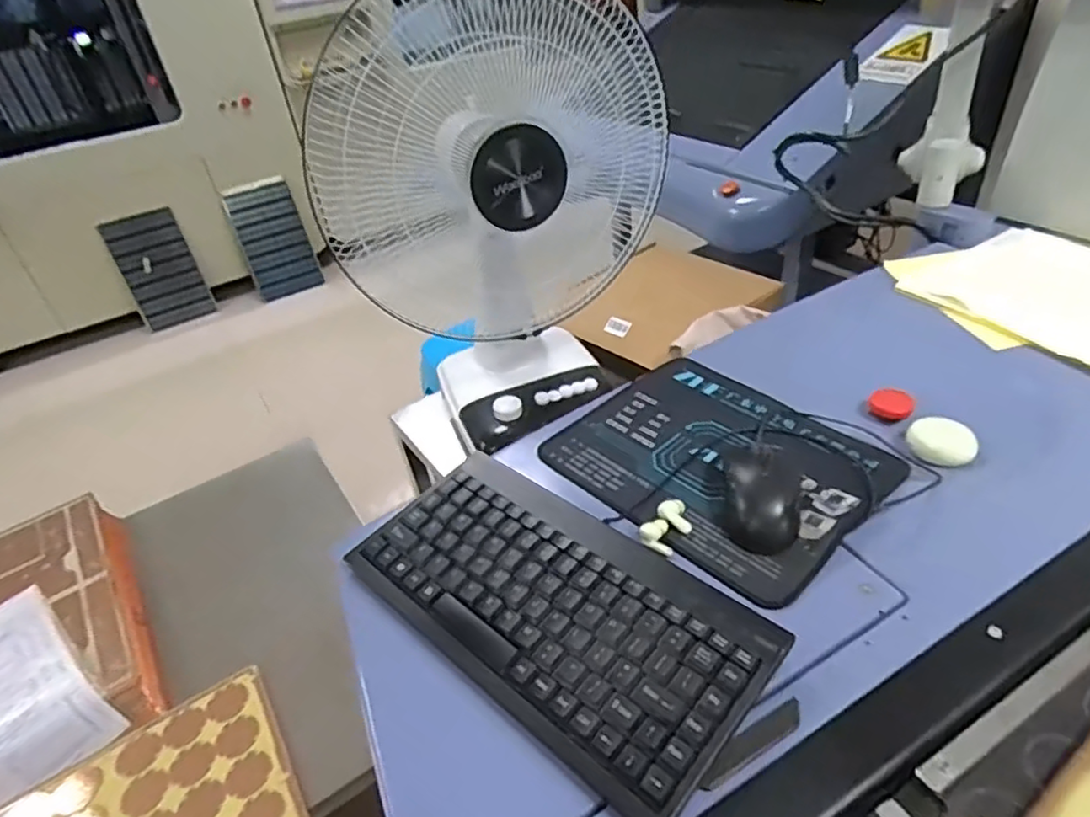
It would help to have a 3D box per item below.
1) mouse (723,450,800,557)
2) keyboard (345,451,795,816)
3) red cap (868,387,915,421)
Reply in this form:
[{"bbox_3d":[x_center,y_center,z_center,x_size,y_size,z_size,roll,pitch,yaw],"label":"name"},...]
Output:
[{"bbox_3d":[0.171,0.066,0.507,0.053,0.031,0.093,5,39,14],"label":"mouse"},{"bbox_3d":[0.001,0.130,0.451,0.288,0.018,0.146,28,49,36],"label":"keyboard"},{"bbox_3d":[0.342,-0.005,0.640,0.038,0.015,0.038,-4,38,3],"label":"red cap"}]

